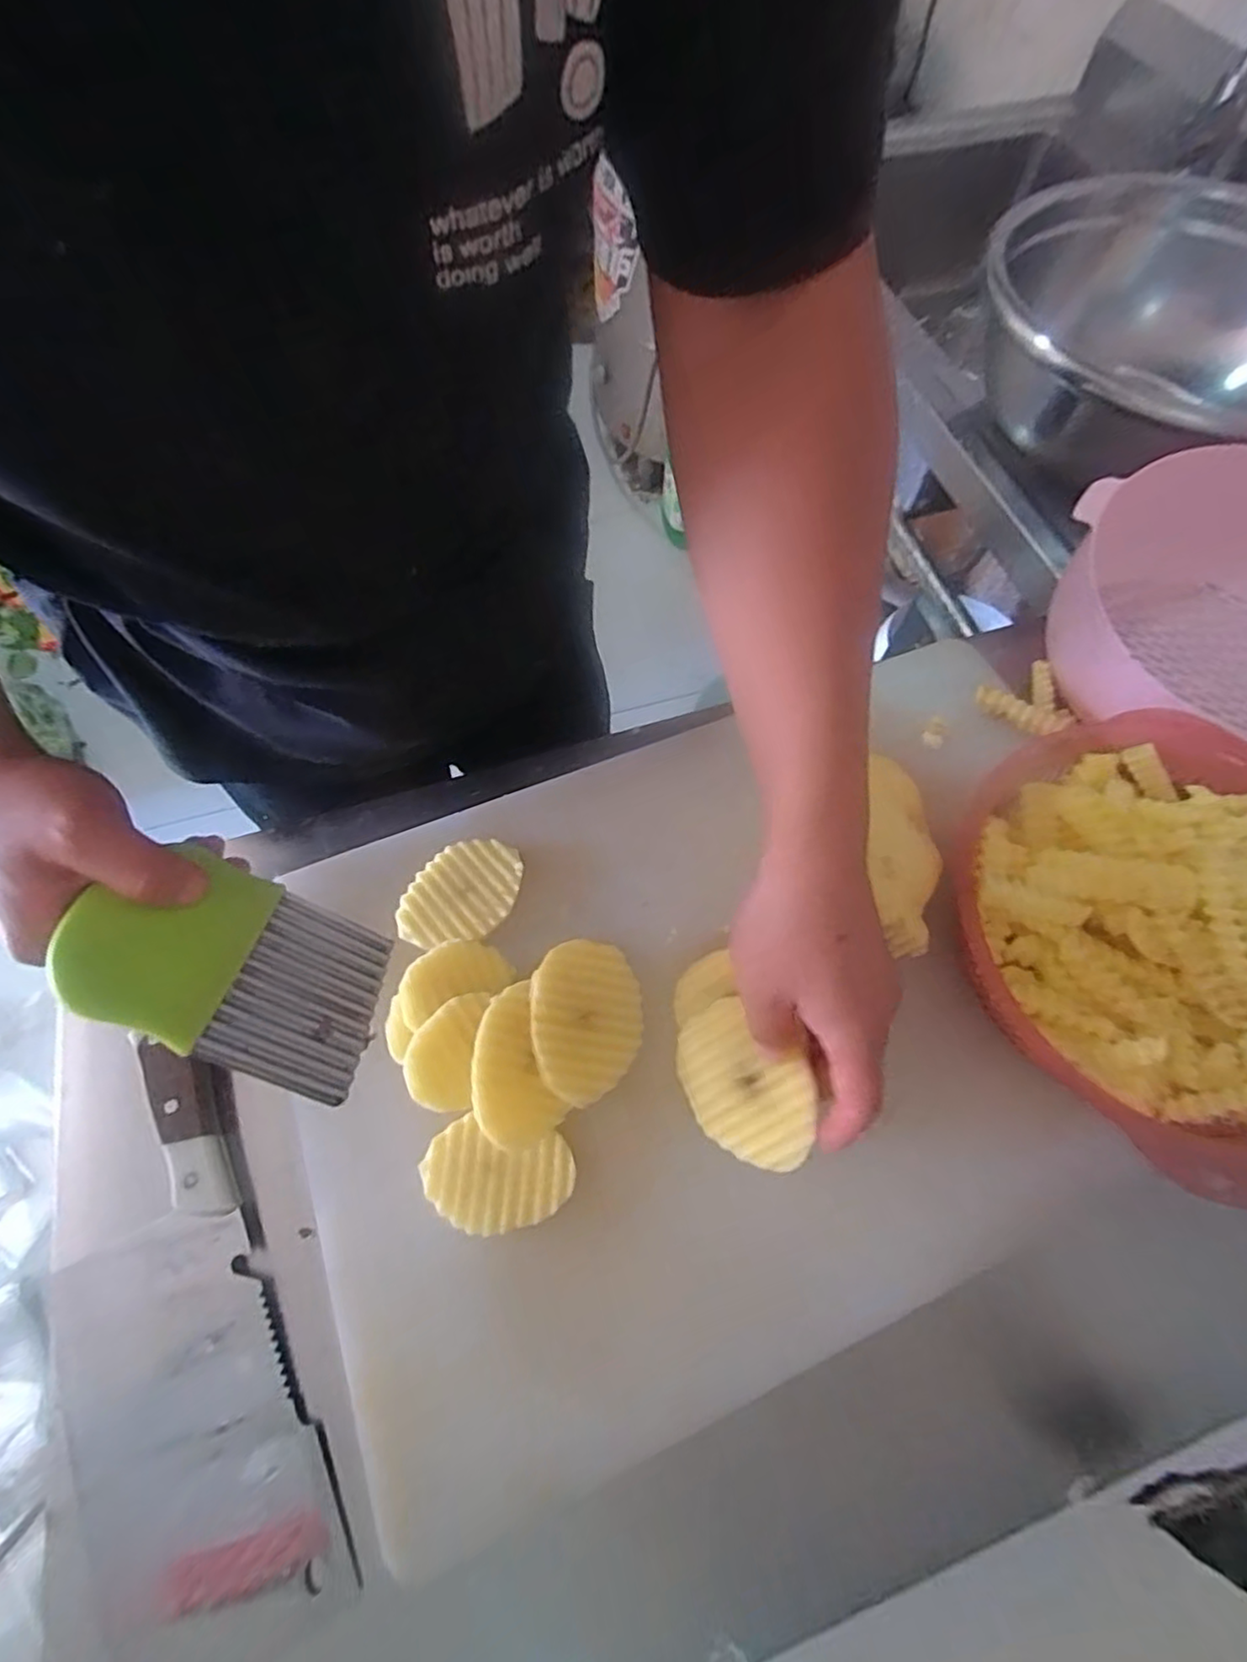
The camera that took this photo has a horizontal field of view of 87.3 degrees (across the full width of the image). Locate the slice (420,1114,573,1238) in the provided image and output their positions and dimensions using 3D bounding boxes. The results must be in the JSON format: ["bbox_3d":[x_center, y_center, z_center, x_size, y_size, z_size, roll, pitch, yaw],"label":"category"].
[{"bbox_3d":[-0.068,0.185,0.349,0.078,0.004,0.052,14,70,1],"label":"slice"}]

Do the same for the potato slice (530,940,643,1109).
[{"bbox_3d":[-0.020,0.107,0.372,0.065,0.005,0.086,12,64,-21],"label":"potato slice"}]

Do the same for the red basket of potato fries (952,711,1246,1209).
[{"bbox_3d":[0.317,0.056,0.377,0.253,0.079,0.248,-18,66,-9],"label":"red basket of potato fries"}]

